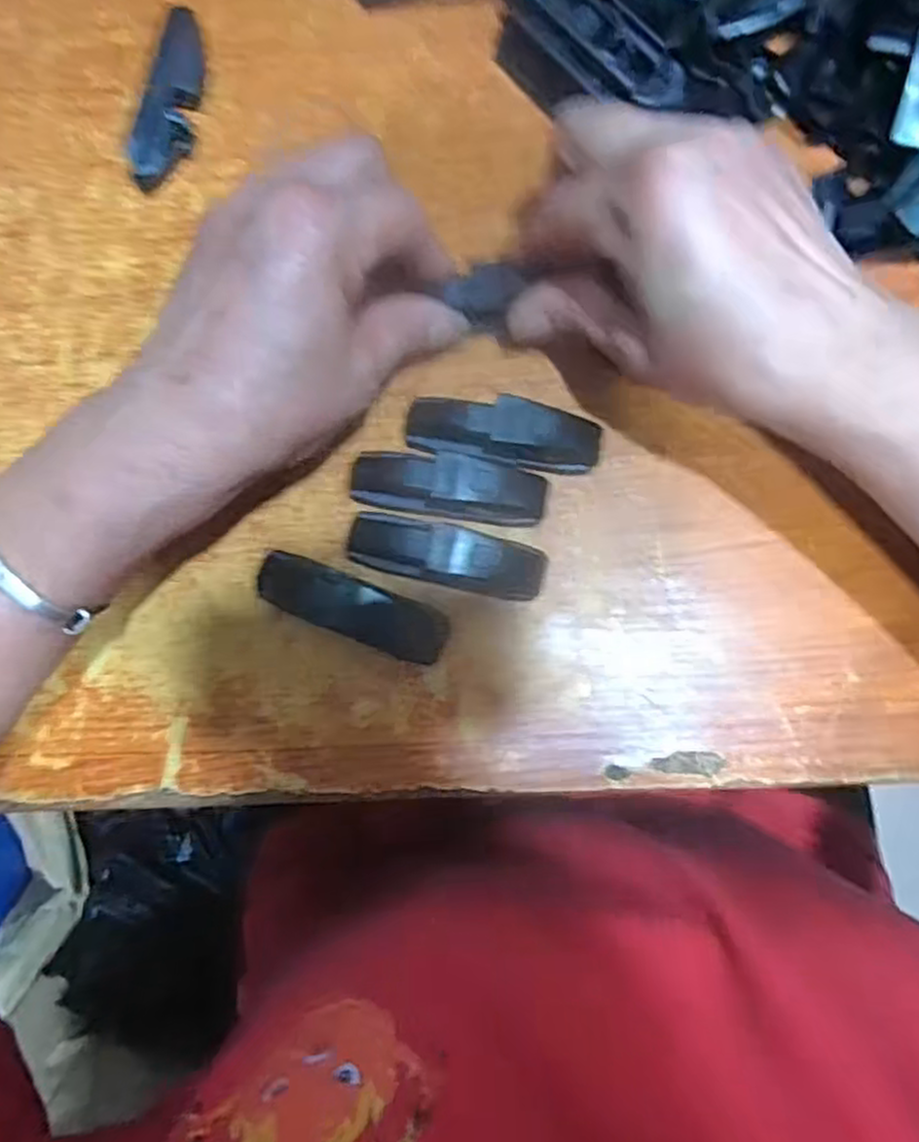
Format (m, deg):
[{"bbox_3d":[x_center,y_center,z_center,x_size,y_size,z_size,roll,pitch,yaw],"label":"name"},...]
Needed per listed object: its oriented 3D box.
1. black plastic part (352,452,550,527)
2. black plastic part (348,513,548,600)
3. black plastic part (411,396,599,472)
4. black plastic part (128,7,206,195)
[{"bbox_3d":[-0.005,-0.031,0.277,0.073,0.023,0.022,8,83,3],"label":"black plastic part"},{"bbox_3d":[-0.005,-0.006,0.274,0.073,0.022,0.020,13,83,4],"label":"black plastic part"},{"bbox_3d":[0.016,-0.051,0.277,0.073,0.025,0.023,13,83,4],"label":"black plastic part"},{"bbox_3d":[-0.117,-0.193,0.303,0.016,0.020,0.073,11,83,4],"label":"black plastic part"}]

